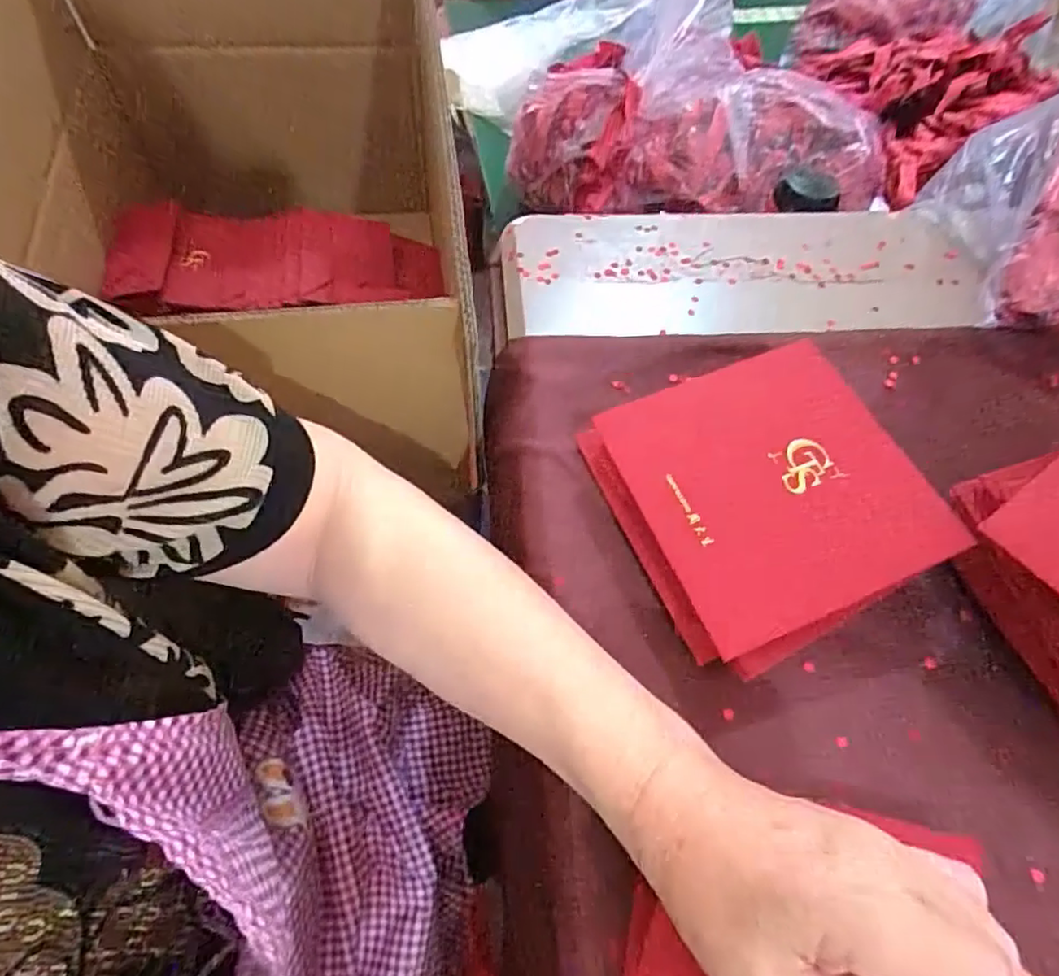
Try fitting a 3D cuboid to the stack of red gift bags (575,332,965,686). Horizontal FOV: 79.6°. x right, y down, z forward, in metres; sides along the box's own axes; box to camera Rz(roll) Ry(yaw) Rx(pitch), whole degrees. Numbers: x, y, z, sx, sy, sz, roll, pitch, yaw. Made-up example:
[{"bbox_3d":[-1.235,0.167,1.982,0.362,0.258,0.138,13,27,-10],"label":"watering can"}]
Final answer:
[{"bbox_3d":[0.121,0.006,0.335,0.144,0.046,0.144,-20,64,-13],"label":"stack of red gift bags"}]

